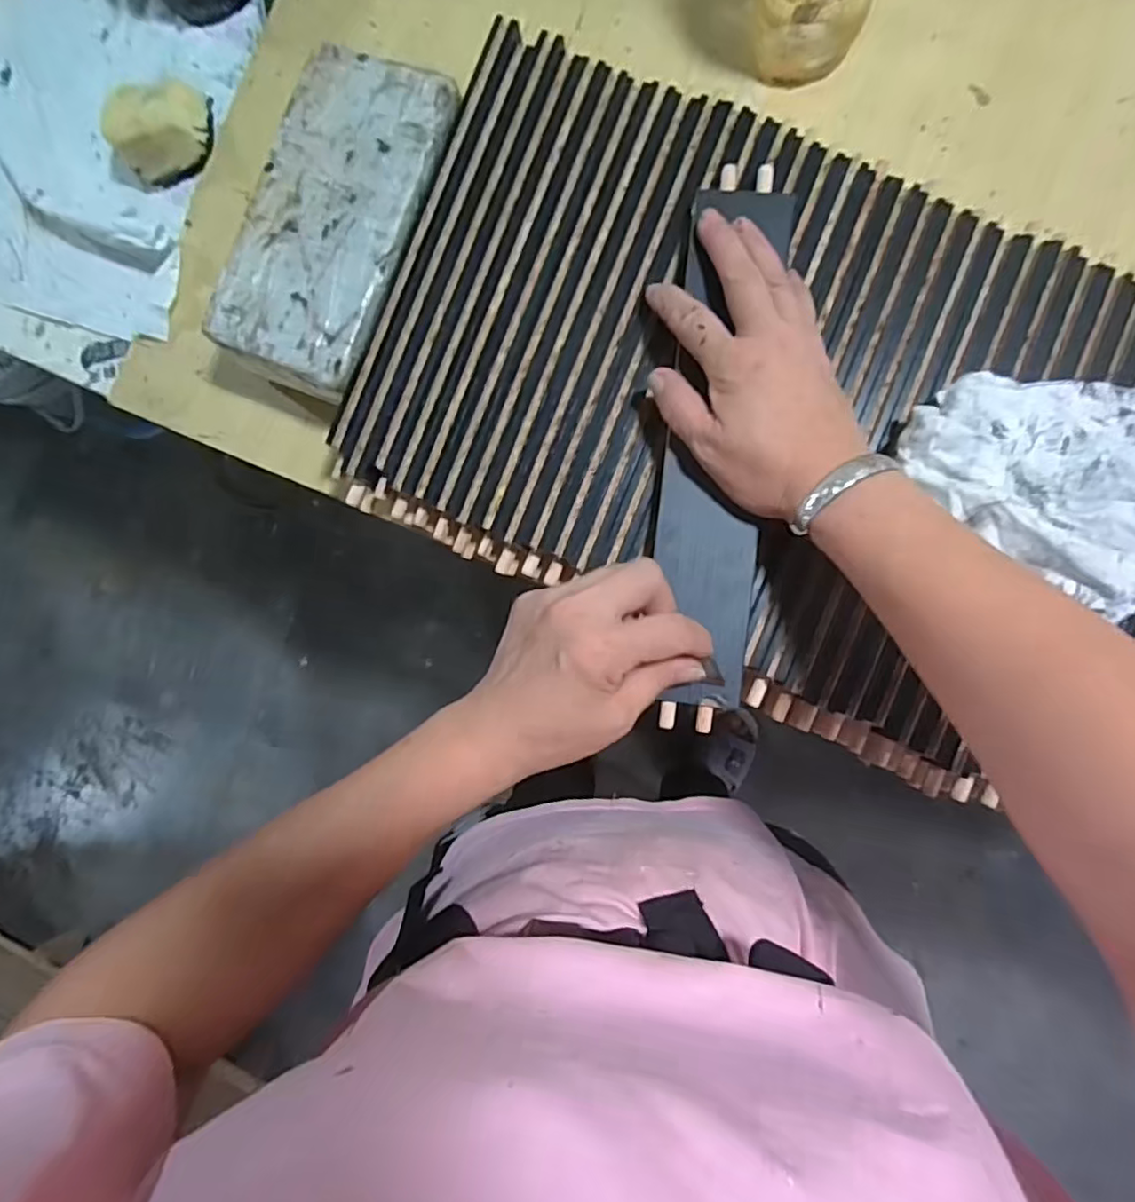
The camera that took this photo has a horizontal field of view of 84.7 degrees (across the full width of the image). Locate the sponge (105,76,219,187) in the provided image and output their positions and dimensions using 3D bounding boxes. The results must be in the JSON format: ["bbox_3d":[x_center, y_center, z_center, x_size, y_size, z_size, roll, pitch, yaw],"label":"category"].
[{"bbox_3d":[-0.300,-0.351,0.461,0.079,0.042,0.060,-44,84,2],"label":"sponge"}]

